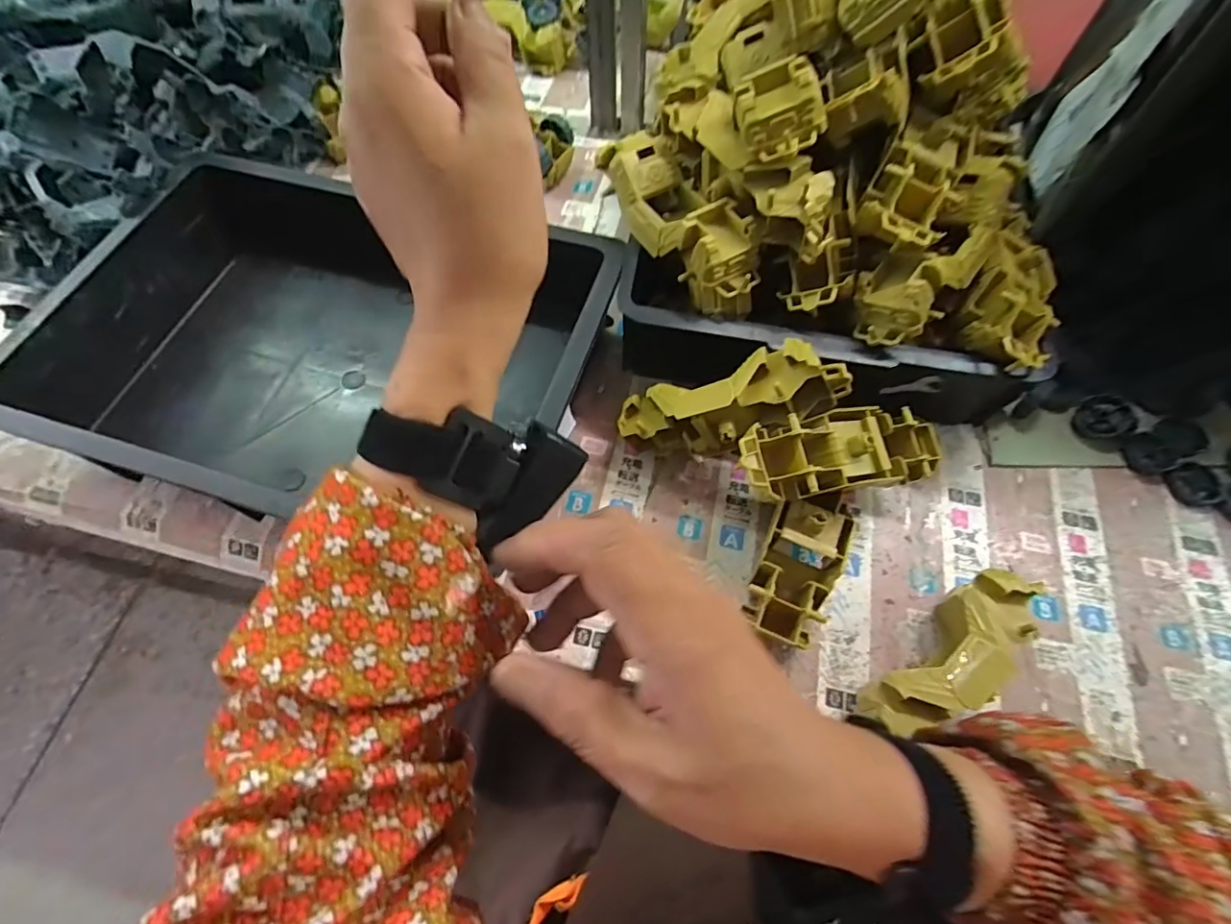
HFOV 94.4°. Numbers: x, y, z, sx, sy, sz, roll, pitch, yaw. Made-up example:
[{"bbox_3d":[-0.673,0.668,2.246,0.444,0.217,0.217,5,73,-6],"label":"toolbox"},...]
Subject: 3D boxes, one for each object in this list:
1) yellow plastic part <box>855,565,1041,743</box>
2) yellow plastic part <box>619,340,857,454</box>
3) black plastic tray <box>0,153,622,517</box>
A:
[{"bbox_3d":[0.234,0.142,0.402,0.150,0.060,0.063,-30,68,-14],"label":"yellow plastic part"},{"bbox_3d":[0.088,-0.043,0.443,0.176,0.054,0.057,-14,60,28],"label":"yellow plastic part"},{"bbox_3d":[-0.241,-0.097,0.495,0.455,0.106,0.319,18,65,8],"label":"black plastic tray"}]

